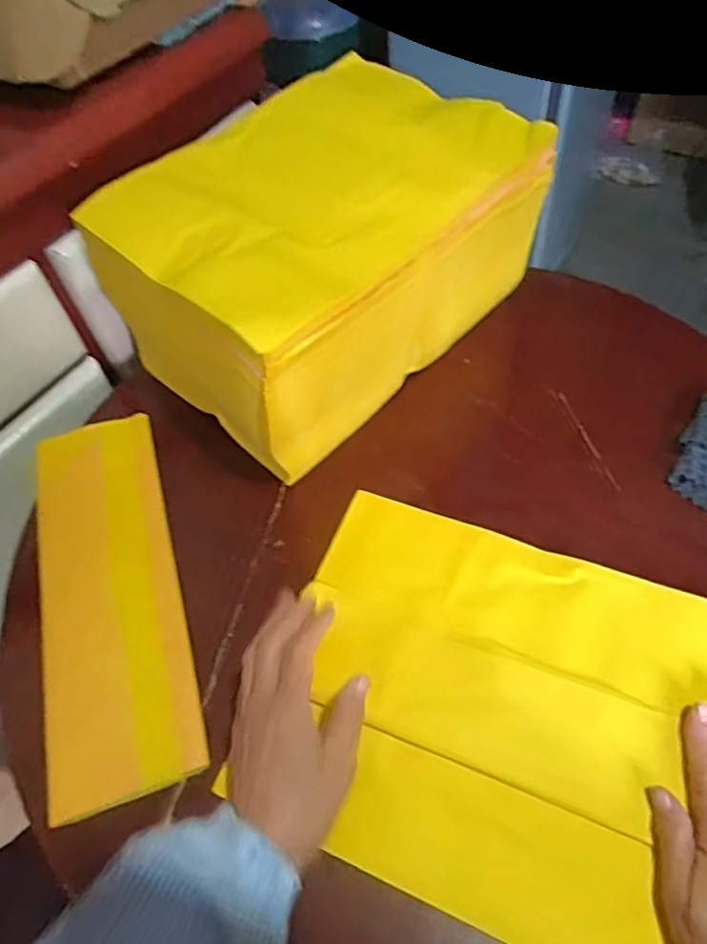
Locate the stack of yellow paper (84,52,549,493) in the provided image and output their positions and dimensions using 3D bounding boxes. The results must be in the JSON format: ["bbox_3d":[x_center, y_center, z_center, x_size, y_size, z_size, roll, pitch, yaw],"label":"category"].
[{"bbox_3d":[-0.025,-0.209,0.596,0.353,0.197,0.270,-39,62,-20],"label":"stack of yellow paper"}]

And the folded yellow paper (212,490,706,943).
[{"bbox_3d":[0.117,0.170,0.433,0.342,0.030,0.266,18,59,15],"label":"folded yellow paper"}]

